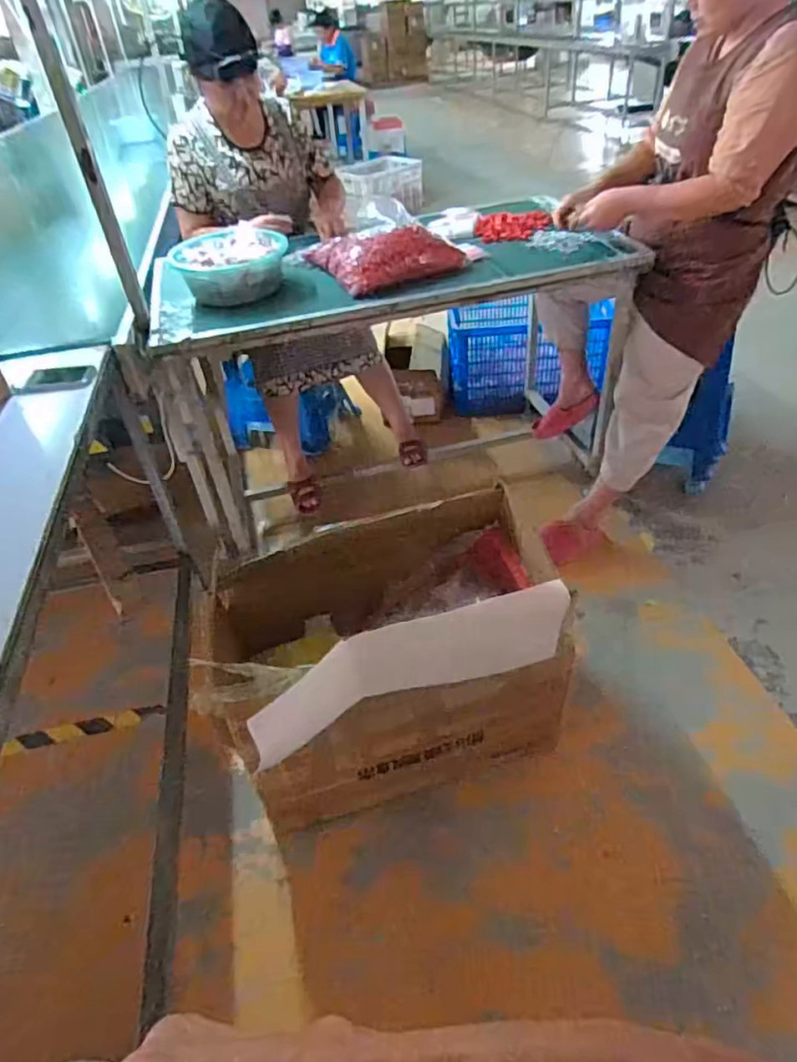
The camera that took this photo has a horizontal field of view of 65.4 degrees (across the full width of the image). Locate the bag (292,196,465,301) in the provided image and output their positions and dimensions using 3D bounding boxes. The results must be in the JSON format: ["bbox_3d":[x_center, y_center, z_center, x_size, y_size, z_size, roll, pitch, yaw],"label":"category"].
[{"bbox_3d":[-0.060,-0.738,1.573,0.312,0.130,0.348,-24,44,-20],"label":"bag"}]

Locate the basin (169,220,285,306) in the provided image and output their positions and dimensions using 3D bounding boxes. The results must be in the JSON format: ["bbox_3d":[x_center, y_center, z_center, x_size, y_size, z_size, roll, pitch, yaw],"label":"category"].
[{"bbox_3d":[-0.416,-0.641,1.527,0.260,0.108,0.260,-4,40,3],"label":"basin"}]

